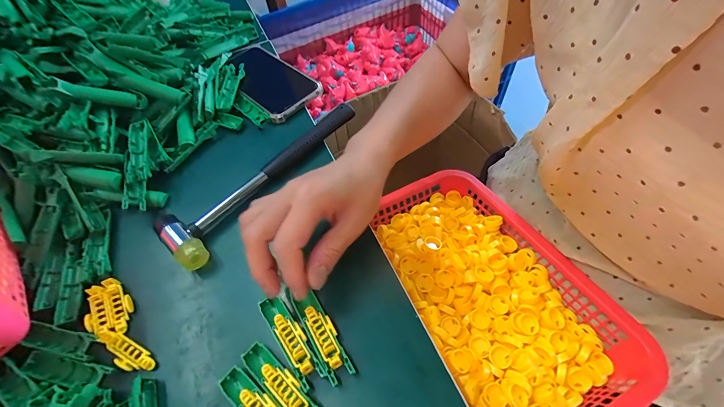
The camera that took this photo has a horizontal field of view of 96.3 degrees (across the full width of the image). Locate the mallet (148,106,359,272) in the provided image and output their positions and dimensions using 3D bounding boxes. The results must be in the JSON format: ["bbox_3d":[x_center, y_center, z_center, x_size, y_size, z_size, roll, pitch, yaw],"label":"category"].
[{"bbox_3d":[-0.096,-0.031,0.340,0.059,0.030,0.233,36,67,26],"label":"mallet"}]

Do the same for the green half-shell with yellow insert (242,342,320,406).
[{"bbox_3d":[-0.057,0.131,0.232,0.077,0.014,0.019,36,67,26],"label":"green half-shell with yellow insert"}]

